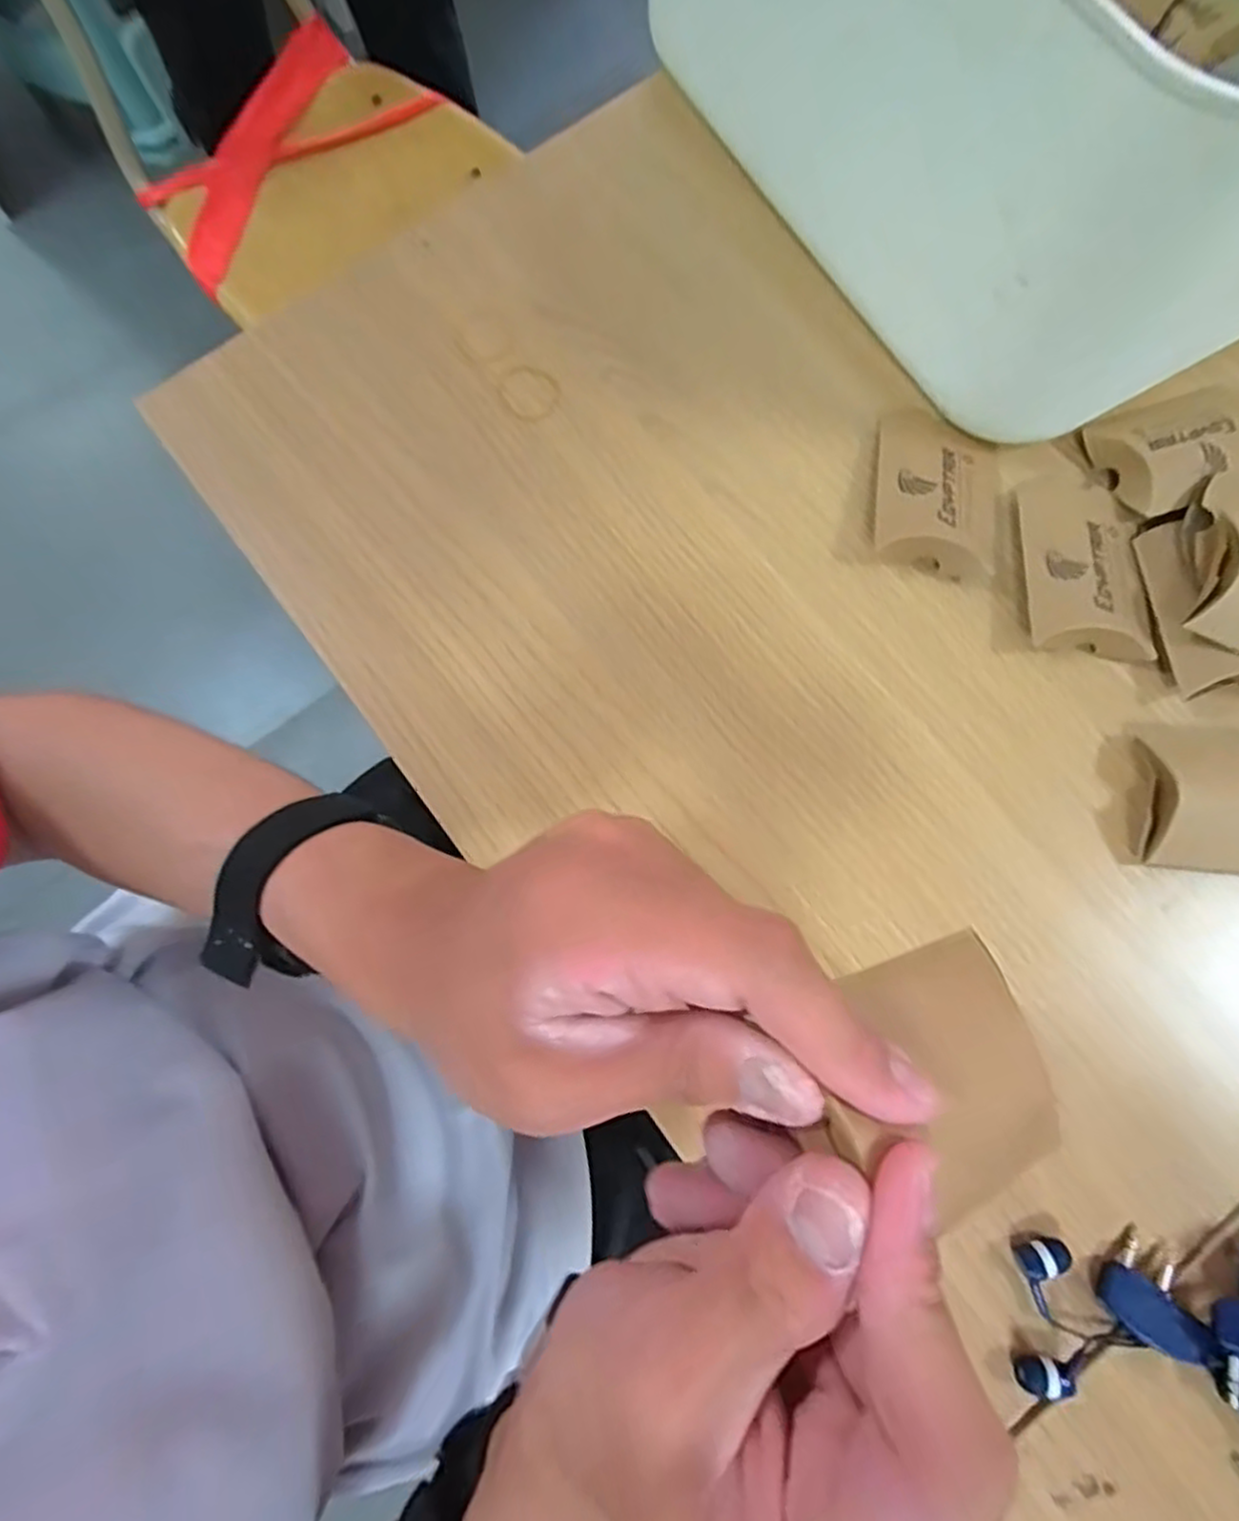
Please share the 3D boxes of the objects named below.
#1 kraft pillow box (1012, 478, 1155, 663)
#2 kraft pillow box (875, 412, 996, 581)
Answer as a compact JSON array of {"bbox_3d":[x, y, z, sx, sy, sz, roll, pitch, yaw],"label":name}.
[{"bbox_3d":[0.215,-0.093,0.329,0.051,0.014,0.092,2,76,2],"label":"kraft pillow box"},{"bbox_3d":[0.153,-0.132,0.339,0.058,0.017,0.086,9,76,4],"label":"kraft pillow box"}]

